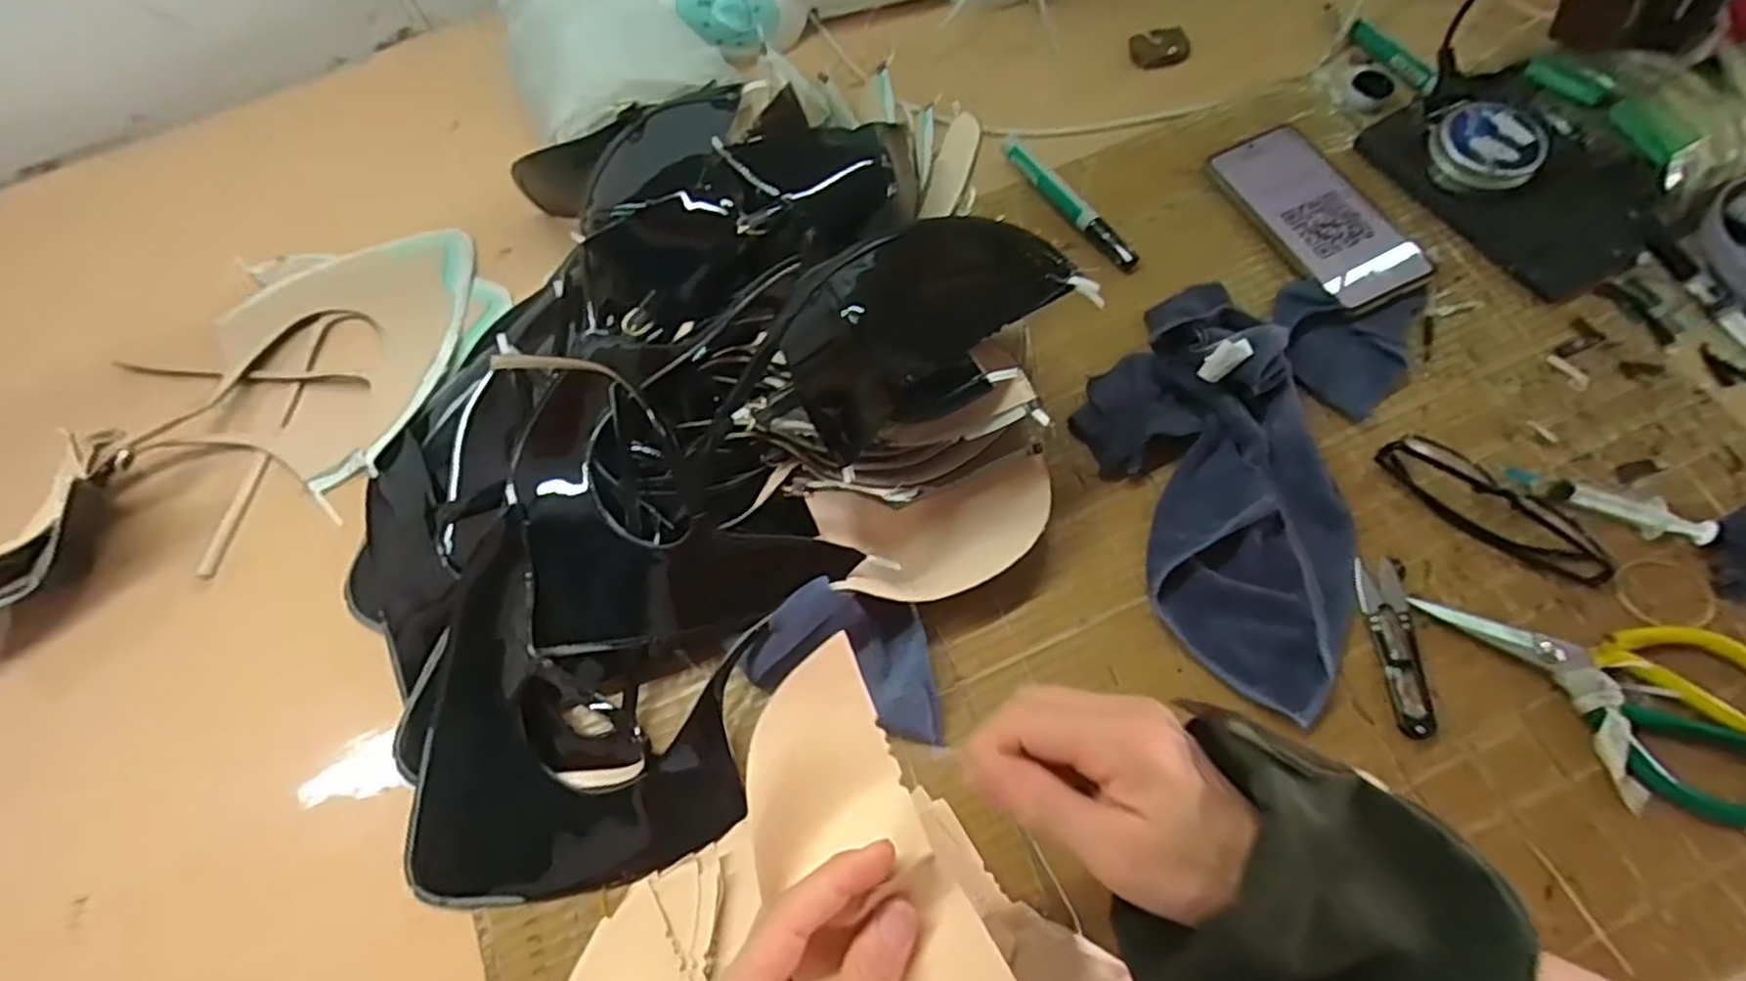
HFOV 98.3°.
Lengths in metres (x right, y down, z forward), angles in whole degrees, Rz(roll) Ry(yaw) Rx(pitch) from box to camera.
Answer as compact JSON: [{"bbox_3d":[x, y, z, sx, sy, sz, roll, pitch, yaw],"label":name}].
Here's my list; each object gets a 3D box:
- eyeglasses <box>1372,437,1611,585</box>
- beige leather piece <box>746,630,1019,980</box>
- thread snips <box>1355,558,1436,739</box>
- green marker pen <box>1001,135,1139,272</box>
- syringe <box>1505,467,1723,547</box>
[{"bbox_3d":[0.371,0.007,0.448,0.129,0.026,0.038,39,75,17],"label":"eyeglasses"},{"bbox_3d":[-0.006,0.143,0.294,0.073,0.012,0.152,-30,68,-9],"label":"beige leather piece"},{"bbox_3d":[0.299,0.088,0.430,0.023,0.005,0.099,-2,68,2],"label":"thread snips"},{"bbox_3d":[0.145,-0.214,0.559,0.017,0.020,0.136,-35,70,-11],"label":"green marker pen"},{"bbox_3d":[0.435,0.005,0.449,0.108,0.015,0.020,19,70,10],"label":"syringe"}]

